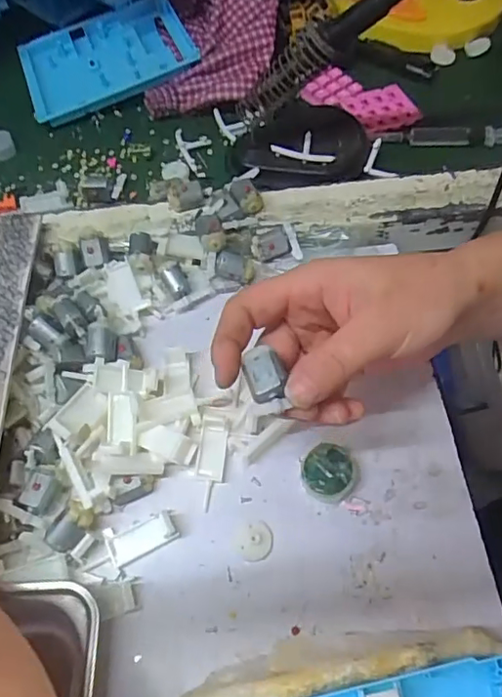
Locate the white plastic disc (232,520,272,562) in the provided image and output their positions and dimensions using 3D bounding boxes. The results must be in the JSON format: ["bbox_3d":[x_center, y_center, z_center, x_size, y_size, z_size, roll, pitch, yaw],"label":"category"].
[{"bbox_3d":[0.001,0.114,0.329,0.023,0.007,0.022,-1,61,1],"label":"white plastic disc"}]

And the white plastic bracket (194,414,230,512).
[{"bbox_3d":[-0.026,0.072,0.350,0.018,0.014,0.057,5,79,2],"label":"white plastic bracket"}]

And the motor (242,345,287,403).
[{"bbox_3d":[0.007,0.012,0.270,0.020,0.011,0.029,-28,61,21],"label":"motor"}]

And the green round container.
[{"bbox_3d":[0.049,0.077,0.341,0.035,0.018,0.031,7,61,5],"label":"green round container"}]

